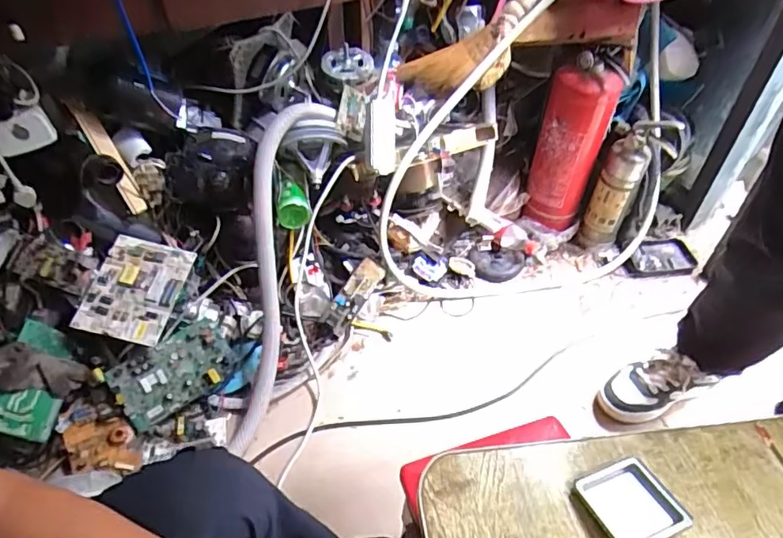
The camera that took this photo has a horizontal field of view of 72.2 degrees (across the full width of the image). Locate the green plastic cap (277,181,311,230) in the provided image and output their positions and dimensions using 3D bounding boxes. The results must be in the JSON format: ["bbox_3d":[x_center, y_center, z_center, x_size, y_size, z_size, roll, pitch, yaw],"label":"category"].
[{"bbox_3d":[-0.202,-0.131,1.099,0.066,0.067,0.081,-8,46,-9],"label":"green plastic cap"}]

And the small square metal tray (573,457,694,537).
[{"bbox_3d":[0.204,0.199,0.456,0.071,0.017,0.070,-20,49,-19],"label":"small square metal tray"}]

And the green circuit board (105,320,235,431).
[{"bbox_3d":[-0.396,0.191,0.994,0.202,0.016,0.125,-32,96,-27],"label":"green circuit board"}]

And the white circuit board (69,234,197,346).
[{"bbox_3d":[-0.463,0.033,0.972,0.148,0.017,0.194,15,59,-3],"label":"white circuit board"}]

